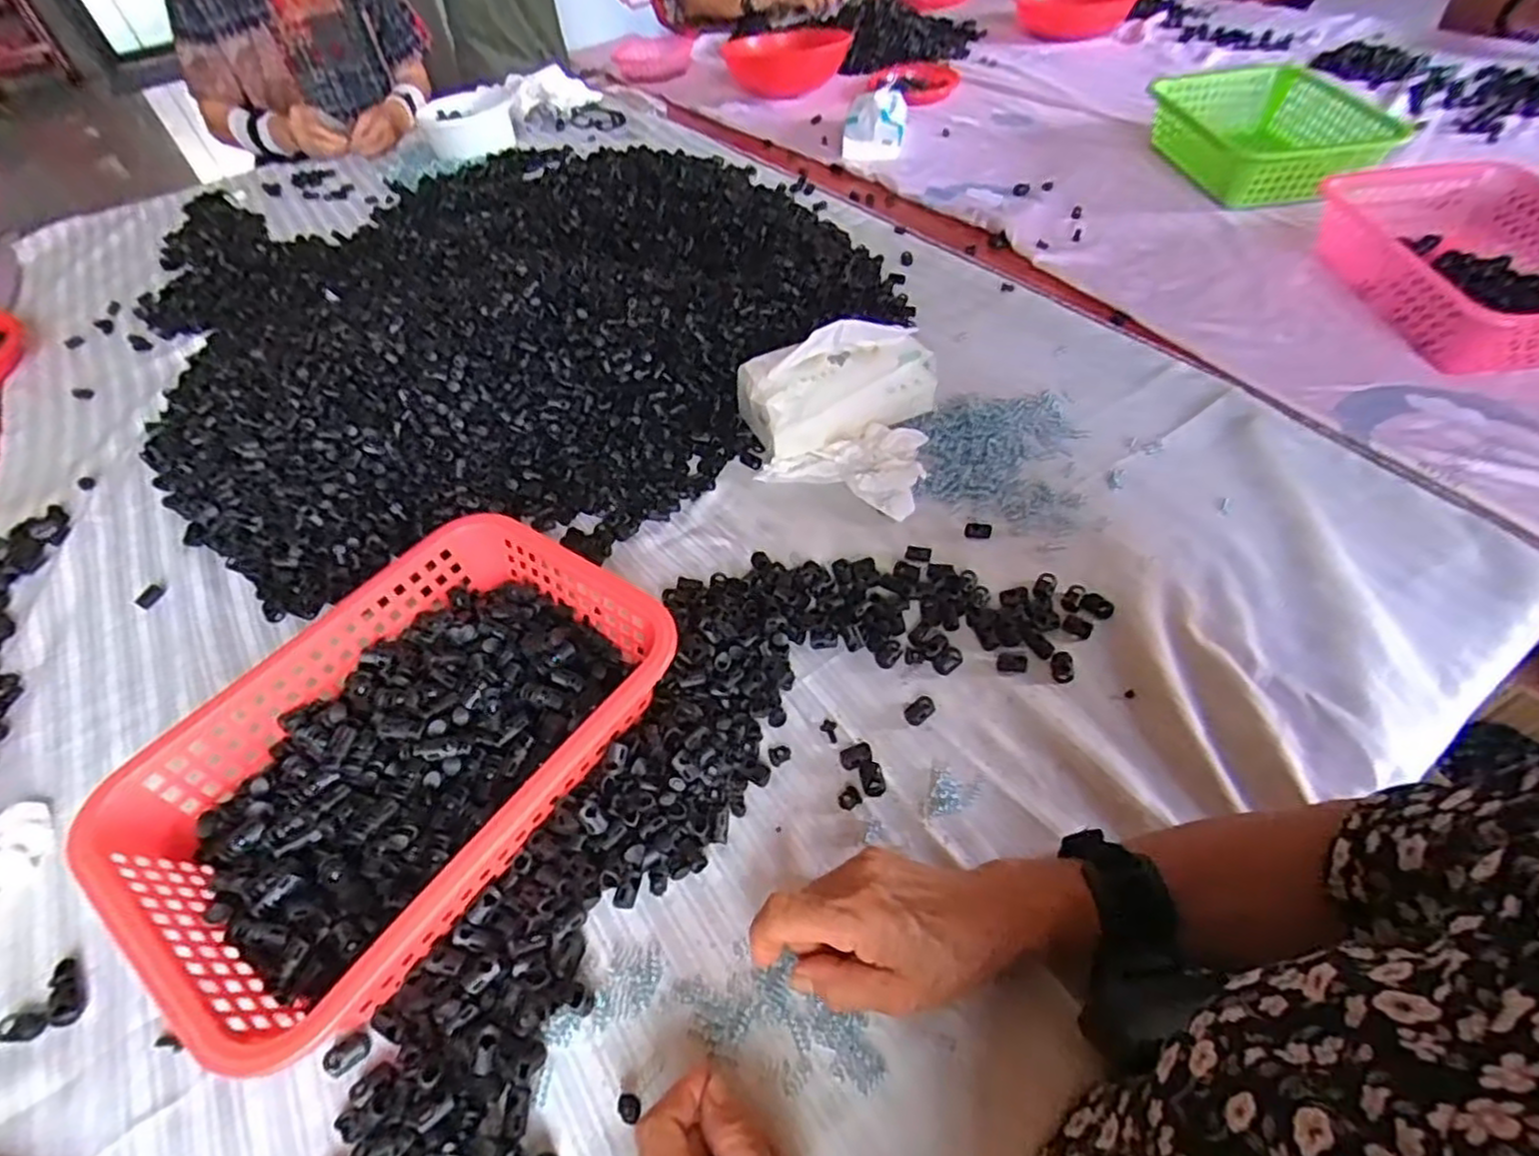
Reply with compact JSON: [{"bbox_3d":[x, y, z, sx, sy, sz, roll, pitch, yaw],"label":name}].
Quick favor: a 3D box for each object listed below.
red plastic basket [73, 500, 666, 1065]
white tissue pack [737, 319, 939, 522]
[{"bbox_3d":[-0.222,0.105,0.446,0.211,0.072,0.301,25,56,24],"label":"red plastic basket"},{"bbox_3d":[0.056,-0.155,0.643,0.175,0.093,0.170,7,50,11],"label":"white tissue pack"}]

